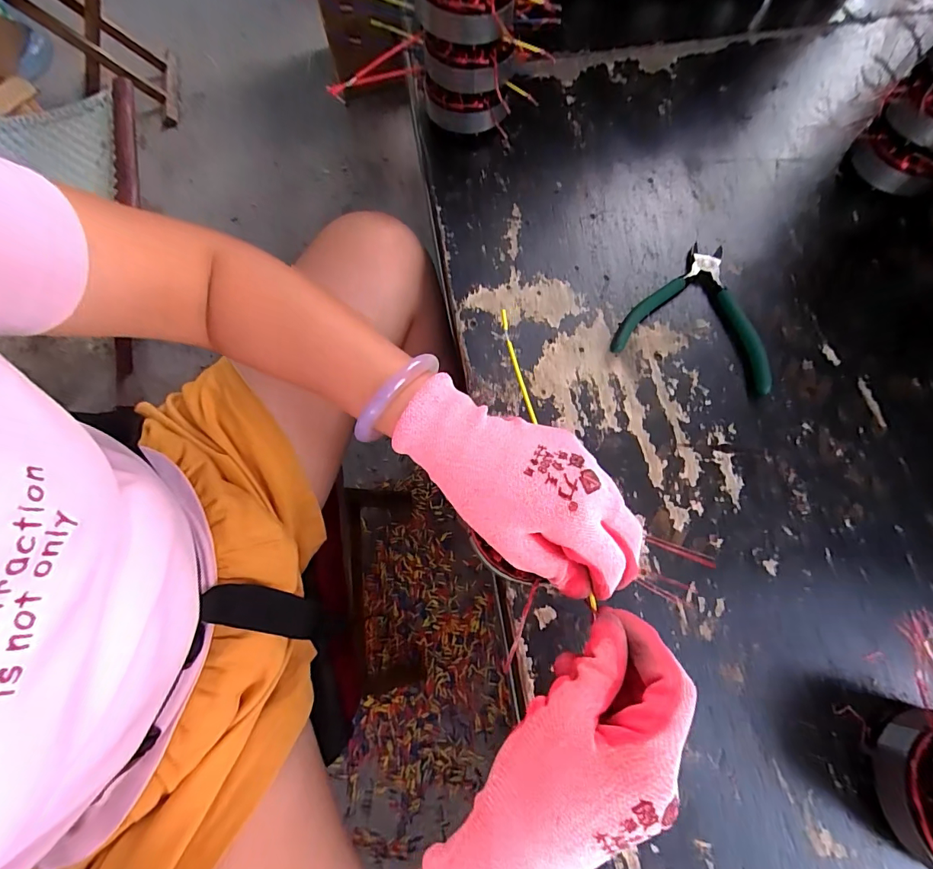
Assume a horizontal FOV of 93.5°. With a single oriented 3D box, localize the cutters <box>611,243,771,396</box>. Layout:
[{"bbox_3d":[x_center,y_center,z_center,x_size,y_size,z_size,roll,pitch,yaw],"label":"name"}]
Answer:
[{"bbox_3d":[0.211,-0.115,0.393,0.135,0.011,0.132,17,71,7],"label":"cutters"}]

